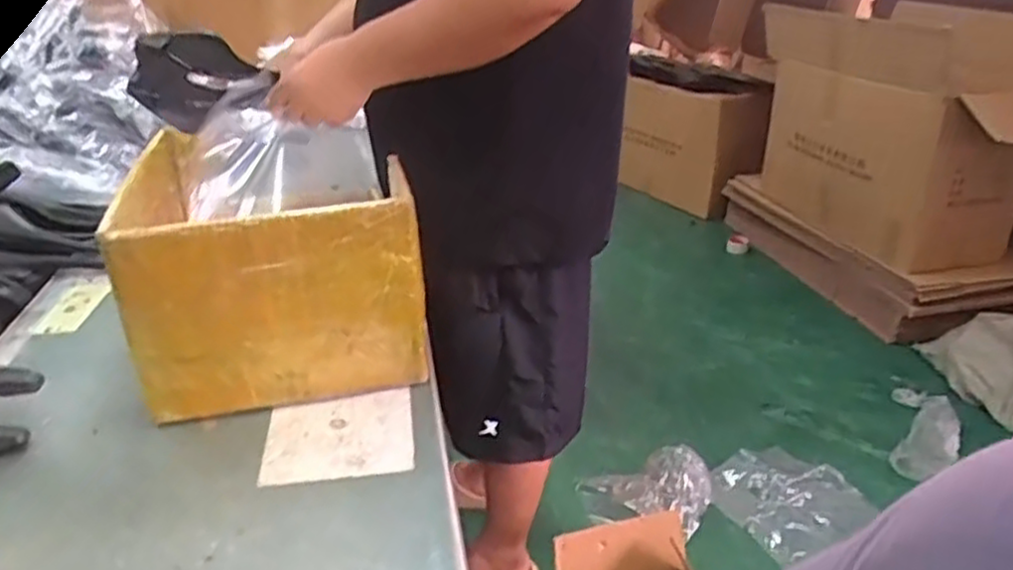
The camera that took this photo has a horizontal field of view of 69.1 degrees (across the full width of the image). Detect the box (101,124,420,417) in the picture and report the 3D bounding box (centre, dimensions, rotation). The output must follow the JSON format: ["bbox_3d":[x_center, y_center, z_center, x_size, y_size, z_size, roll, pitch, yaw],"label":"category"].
[{"bbox_3d":[-0.275,-0.042,0.886,0.294,0.244,0.349,-8,26,-15],"label":"box"}]

